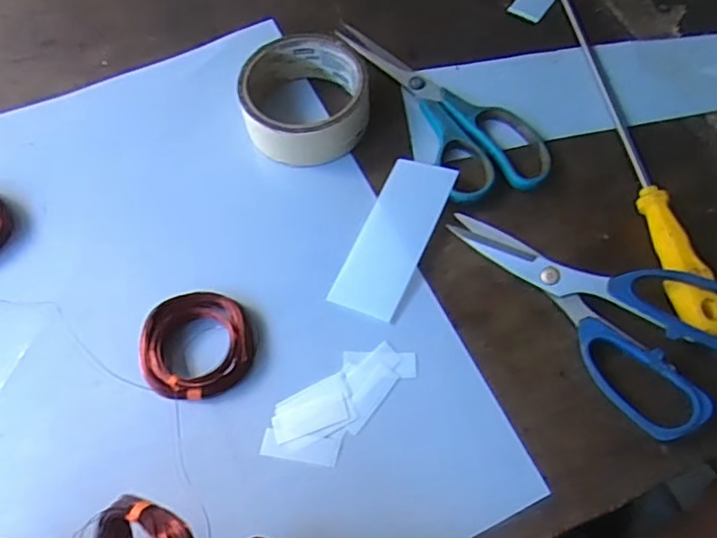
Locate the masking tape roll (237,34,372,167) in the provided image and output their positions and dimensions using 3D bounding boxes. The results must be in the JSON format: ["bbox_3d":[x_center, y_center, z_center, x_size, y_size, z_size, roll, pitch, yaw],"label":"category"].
[{"bbox_3d":[-0.038,-0.119,0.417,0.087,0.034,0.091,-1,64,2],"label":"masking tape roll"}]

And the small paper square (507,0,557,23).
[{"bbox_3d":[0.146,-0.220,0.485,0.027,0.005,0.045,34,70,17],"label":"small paper square"}]

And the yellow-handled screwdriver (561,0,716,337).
[{"bbox_3d":[0.187,-0.092,0.399,0.023,0.024,0.290,-4,64,0],"label":"yellow-handled screwdriver"}]

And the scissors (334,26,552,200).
[{"bbox_3d":[0.063,-0.127,0.429,0.078,0.009,0.190,-24,65,-9],"label":"scissors"}]

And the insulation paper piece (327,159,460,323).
[{"bbox_3d":[0.024,-0.023,0.384,0.045,0.010,0.114,21,66,12],"label":"insulation paper piece"}]

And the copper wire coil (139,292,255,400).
[{"bbox_3d":[-0.096,0.046,0.351,0.064,0.018,0.062,-1,64,2],"label":"copper wire coil"}]

